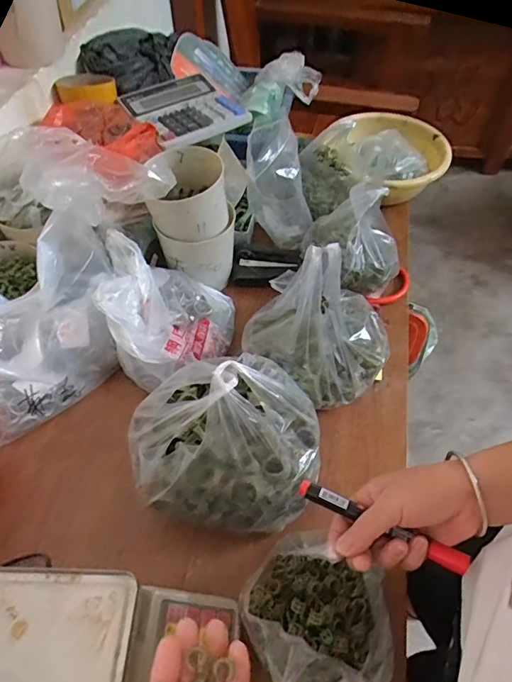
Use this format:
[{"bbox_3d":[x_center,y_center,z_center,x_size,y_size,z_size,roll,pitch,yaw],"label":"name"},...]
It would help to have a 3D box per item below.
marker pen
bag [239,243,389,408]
[{"bbox_3d":[0.105,0.156,0.396,0.146,0.012,0.015,23,58,14],"label":"marker pen"},{"bbox_3d":[0.083,-0.025,0.572,0.184,0.188,0.154,-16,56,-11],"label":"bag"}]

